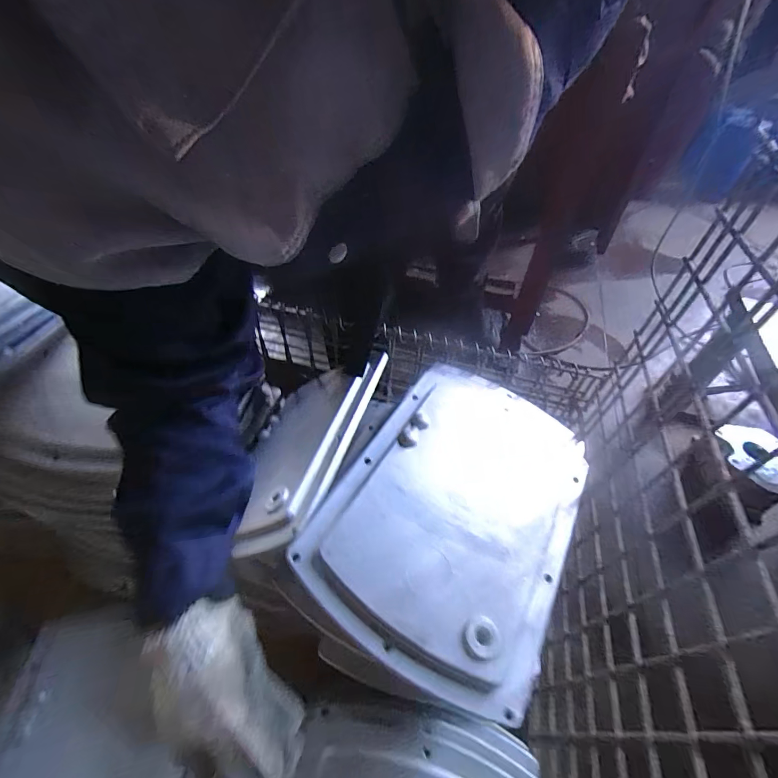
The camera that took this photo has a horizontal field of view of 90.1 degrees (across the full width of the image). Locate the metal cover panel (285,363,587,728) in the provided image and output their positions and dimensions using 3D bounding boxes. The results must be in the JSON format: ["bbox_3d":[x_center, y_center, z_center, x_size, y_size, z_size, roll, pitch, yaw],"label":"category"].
[{"bbox_3d":[0.089,0.131,0.489,0.272,0.048,0.396,24,51,18],"label":"metal cover panel"}]

